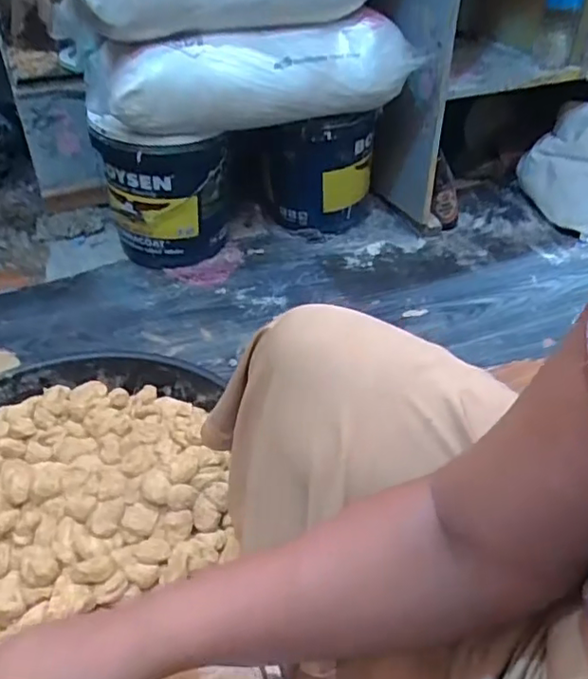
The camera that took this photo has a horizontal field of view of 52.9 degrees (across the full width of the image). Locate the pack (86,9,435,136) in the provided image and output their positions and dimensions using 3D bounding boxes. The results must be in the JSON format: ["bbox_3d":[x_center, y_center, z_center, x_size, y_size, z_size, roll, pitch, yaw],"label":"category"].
[{"bbox_3d":[-0.096,-0.568,1.210,0.645,0.185,0.302,-2,41,-3],"label":"pack"}]

